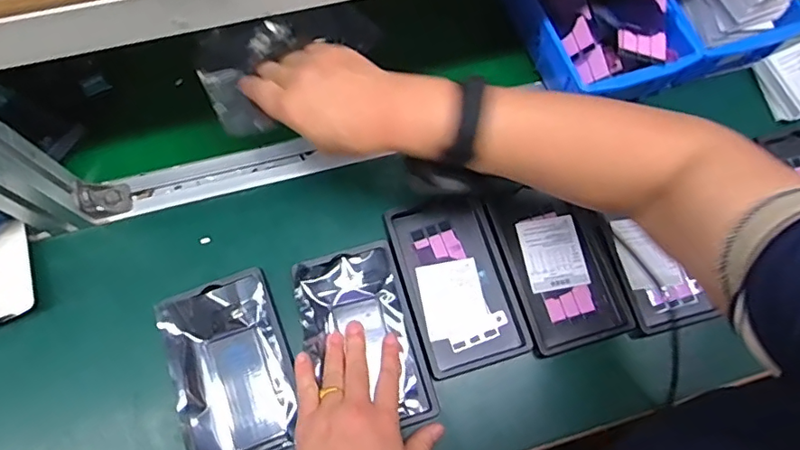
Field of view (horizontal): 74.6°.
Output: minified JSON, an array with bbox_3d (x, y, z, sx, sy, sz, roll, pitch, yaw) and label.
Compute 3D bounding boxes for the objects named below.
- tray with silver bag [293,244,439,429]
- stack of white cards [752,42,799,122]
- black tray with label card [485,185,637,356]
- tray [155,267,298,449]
[{"bbox_3d":[-0.034,0.099,0.457,0.092,0.019,0.155,-16,72,-8],"label":"tray with silver bag"},{"bbox_3d":[0.425,-0.153,0.559,0.059,0.034,0.076,-21,73,-9],"label":"stack of white cards"},{"bbox_3d":[0.148,0.032,0.490,0.098,0.016,0.155,-16,72,-8],"label":"black tray with label card"},{"bbox_3d":[-0.141,0.125,0.445,0.093,0.020,0.155,-19,73,-9],"label":"tray"}]

